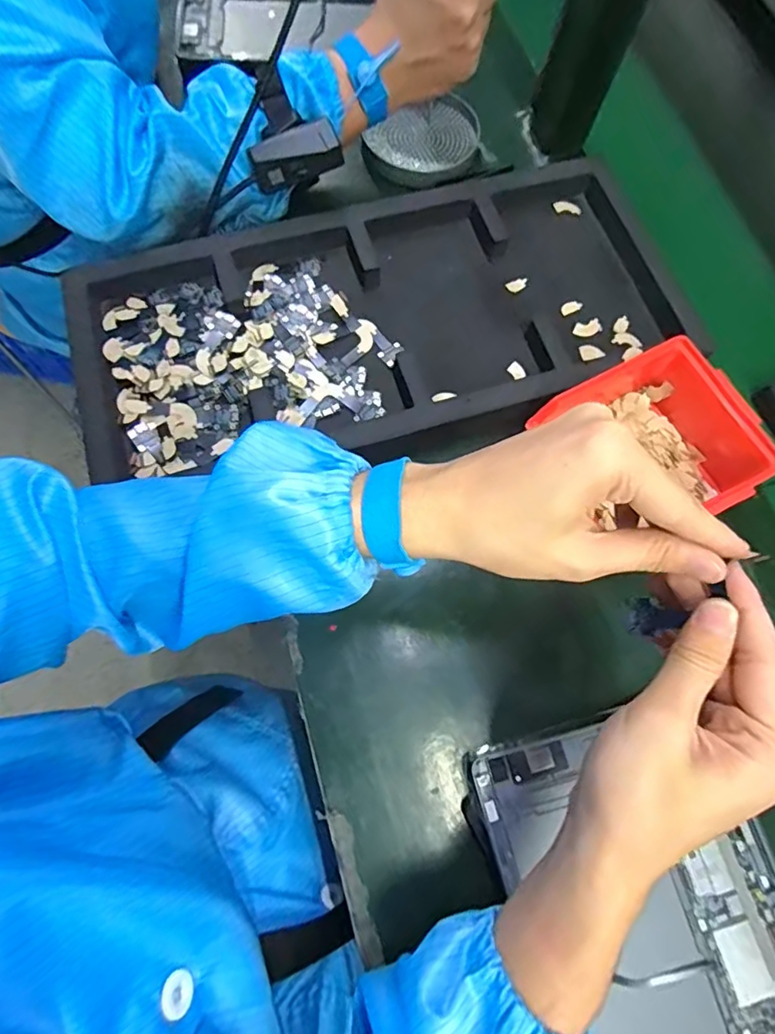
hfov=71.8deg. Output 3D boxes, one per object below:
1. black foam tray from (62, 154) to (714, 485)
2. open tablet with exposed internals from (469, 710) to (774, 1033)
[{"bbox_3d":[0.005,-0.162,0.443,0.501,0.032,0.244,-21,74,-12],"label":"black foam tray"},{"bbox_3d":[0.166,0.258,0.328,0.166,0.022,0.257,-13,72,-9],"label":"open tablet with exposed internals"}]

